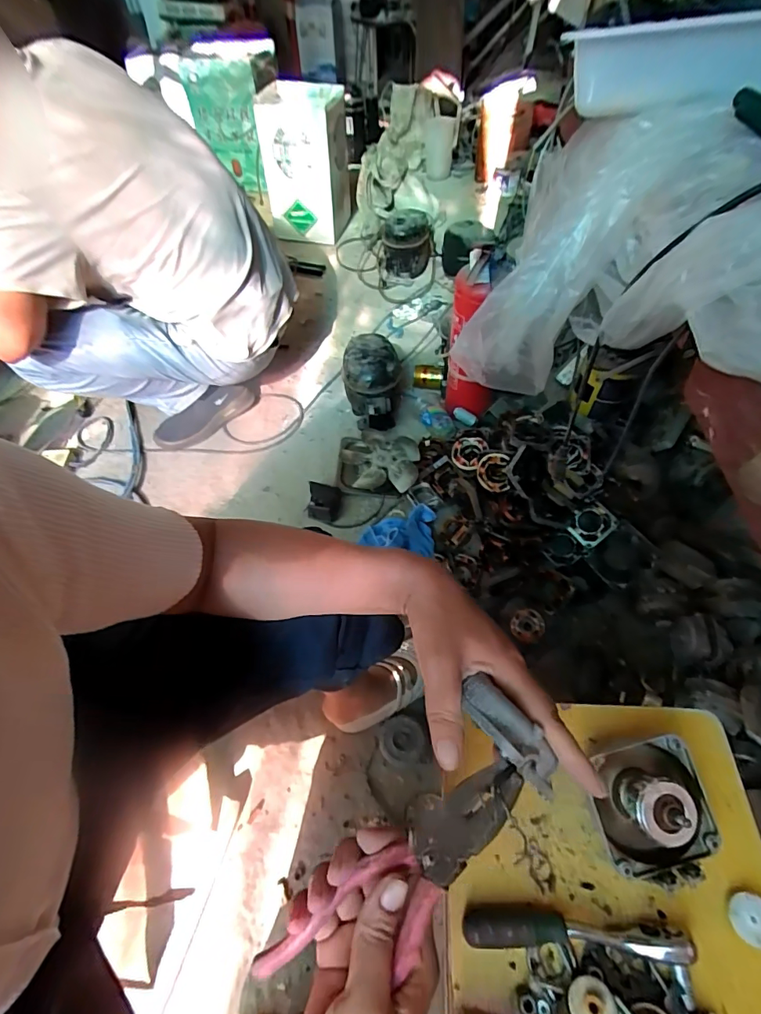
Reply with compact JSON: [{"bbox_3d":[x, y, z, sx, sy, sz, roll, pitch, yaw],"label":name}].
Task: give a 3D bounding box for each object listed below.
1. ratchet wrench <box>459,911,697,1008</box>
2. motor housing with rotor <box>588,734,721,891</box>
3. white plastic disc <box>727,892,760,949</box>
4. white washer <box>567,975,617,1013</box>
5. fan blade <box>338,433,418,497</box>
[{"bbox_3d":[0.132,0.300,0.313,0.147,0.023,0.035,3,54,3],"label":"ratchet wrench"},{"bbox_3d":[0.200,0.222,0.342,0.081,0.052,0.092,-18,66,16],"label":"motor housing with rotor"},{"bbox_3d":[0.258,0.286,0.320,0.028,0.004,0.028,-12,49,14],"label":"white plastic disc"},{"bbox_3d":[0.135,0.319,0.295,0.028,0.011,0.028,-1,54,1],"label":"white washer"},{"bbox_3d":[-0.008,-0.101,1.097,0.193,0.078,0.182,5,54,5],"label":"fan blade"}]

